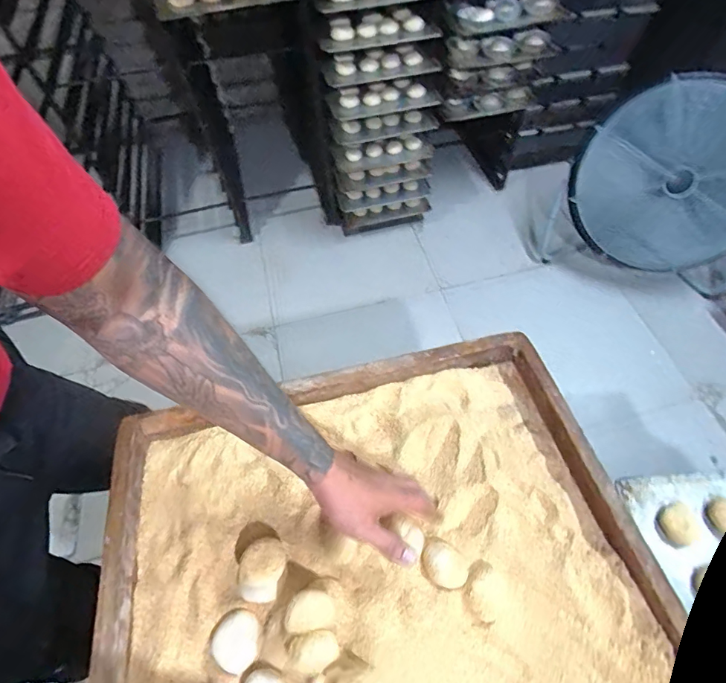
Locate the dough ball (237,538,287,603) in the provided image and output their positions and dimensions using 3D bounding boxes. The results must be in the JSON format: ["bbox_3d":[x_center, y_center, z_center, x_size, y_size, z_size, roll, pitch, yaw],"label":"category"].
[{"bbox_3d":[-0.113,0.259,0.488,0.048,0.042,0.064,18,59,13],"label":"dough ball"}]

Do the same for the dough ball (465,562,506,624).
[{"bbox_3d":[0.133,0.277,0.474,0.051,0.037,0.052,-26,60,-15],"label":"dough ball"}]

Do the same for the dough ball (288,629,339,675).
[{"bbox_3d":[-0.048,0.302,0.420,0.044,0.025,0.032,-14,58,-7],"label":"dough ball"}]

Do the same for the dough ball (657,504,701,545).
[{"bbox_3d":[0.429,0.244,0.578,0.046,0.033,0.047,-1,57,1],"label":"dough ball"}]

